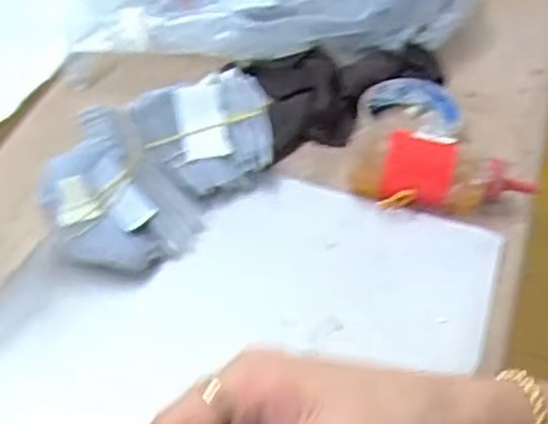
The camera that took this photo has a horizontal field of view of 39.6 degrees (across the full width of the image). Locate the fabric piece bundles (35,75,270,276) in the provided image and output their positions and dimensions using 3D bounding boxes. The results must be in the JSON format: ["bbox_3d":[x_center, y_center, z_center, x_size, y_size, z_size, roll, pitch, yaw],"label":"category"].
[{"bbox_3d":[-0.077,-0.036,0.546,0.090,0.066,0.192,31,48,25],"label":"fabric piece bundles"}]

